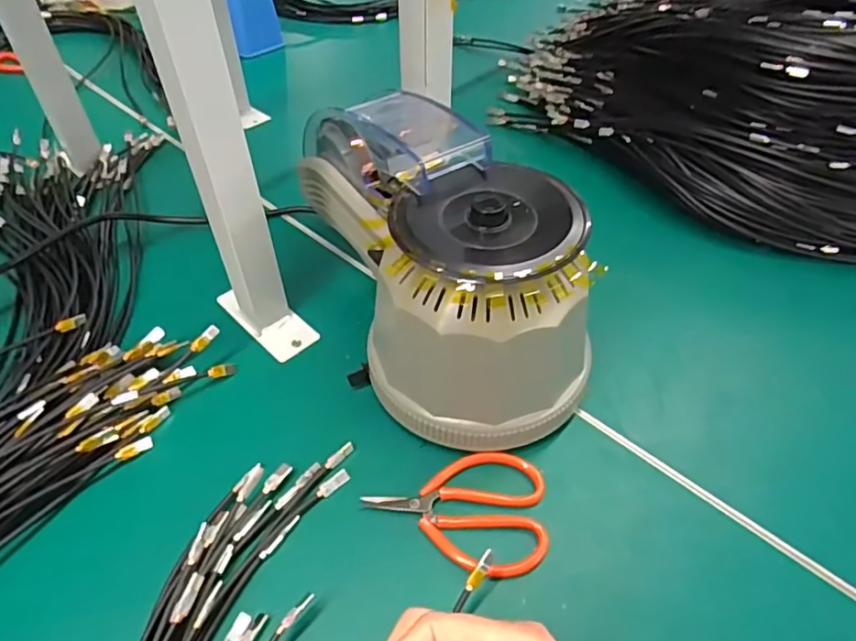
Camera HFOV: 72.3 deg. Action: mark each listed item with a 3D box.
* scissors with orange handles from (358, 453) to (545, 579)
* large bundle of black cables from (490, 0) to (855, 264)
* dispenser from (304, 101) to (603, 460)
[{"bbox_3d":[0.018,0.117,0.365,0.110,0.015,0.072,3,48,3],"label":"scissors with orange handles"},{"bbox_3d":[0.347,-0.270,0.628,0.353,0.159,0.514,-29,54,-23],"label":"large bundle of black cables"},{"bbox_3d":[0.022,-0.028,0.383,0.174,0.189,0.134,35,57,28],"label":"dispenser"}]

